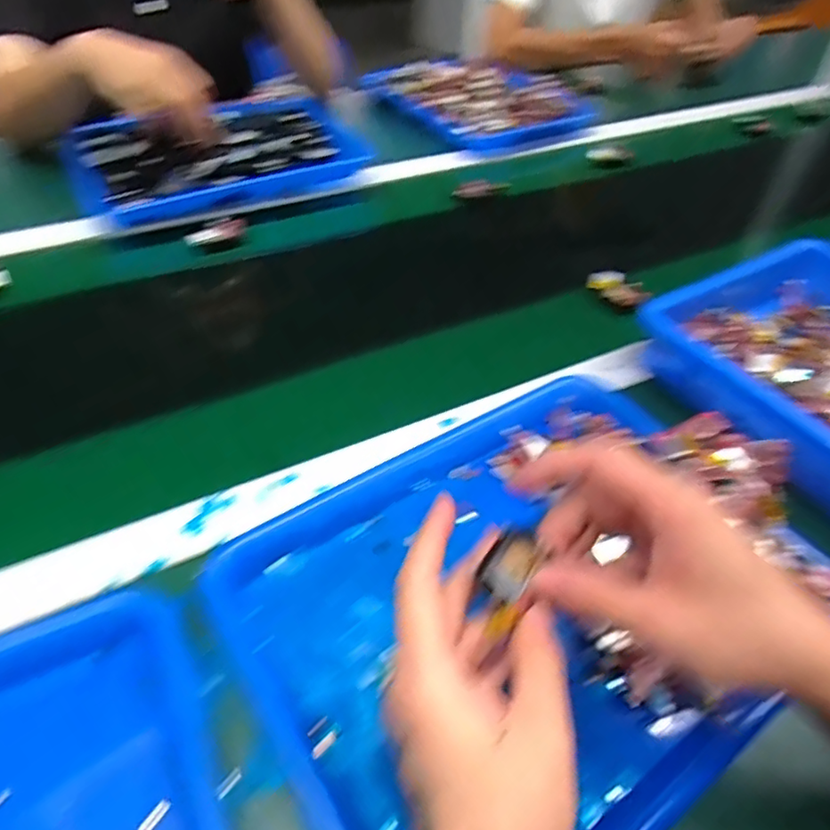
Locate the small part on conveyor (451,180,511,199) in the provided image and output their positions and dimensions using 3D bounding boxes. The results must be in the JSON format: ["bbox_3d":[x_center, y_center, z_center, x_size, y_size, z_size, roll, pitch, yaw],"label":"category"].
[{"bbox_3d":[0.081,-0.283,0.748,0.076,0.020,0.014,2,42,26],"label":"small part on conveyor"}]

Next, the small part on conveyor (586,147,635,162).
[{"bbox_3d":[0.272,-0.364,0.837,0.064,0.017,0.017,18,45,34],"label":"small part on conveyor"}]

